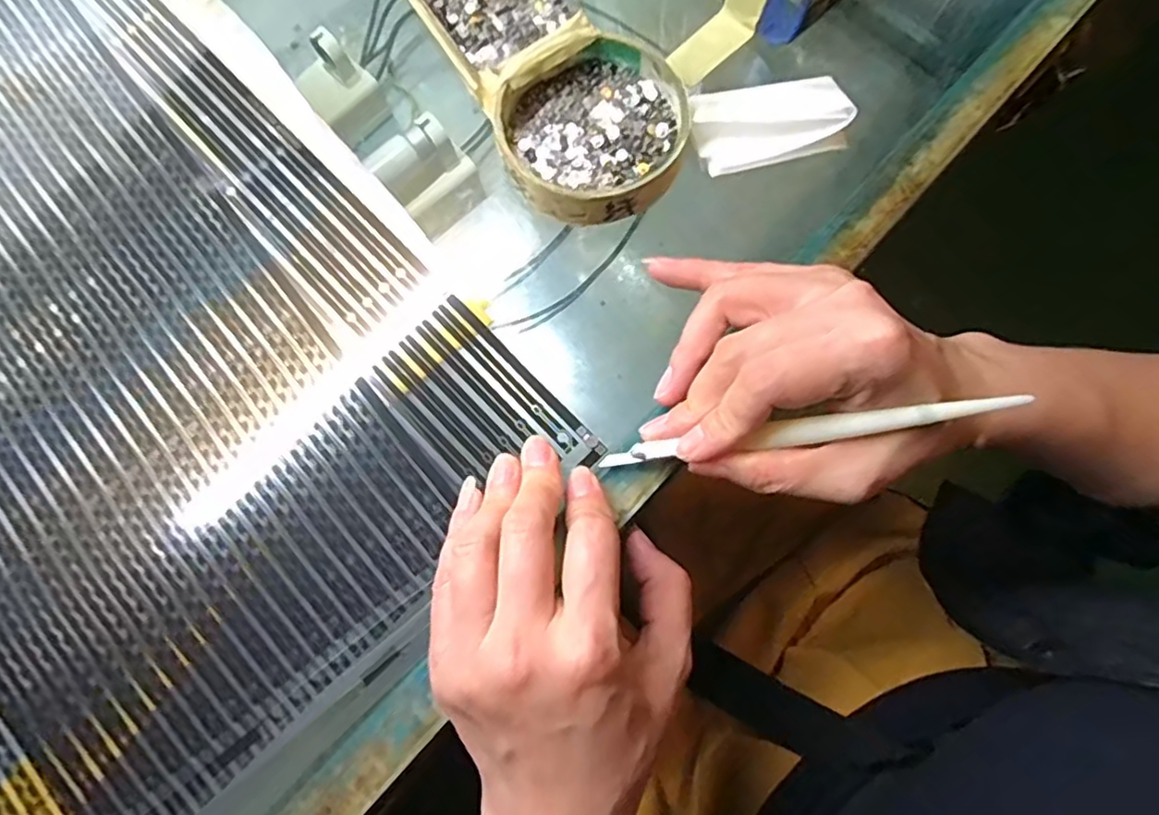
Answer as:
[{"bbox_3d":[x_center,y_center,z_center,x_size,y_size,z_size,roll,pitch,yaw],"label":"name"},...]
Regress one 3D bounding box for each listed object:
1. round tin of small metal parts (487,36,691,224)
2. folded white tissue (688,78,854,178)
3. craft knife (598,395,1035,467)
[{"bbox_3d":[0.007,-0.120,0.280,0.081,0.019,0.077,0,78,0],"label":"round tin of small metal parts"},{"bbox_3d":[0.083,-0.130,0.283,0.066,0.012,0.040,-16,78,-3],"label":"folded white tissue"},{"bbox_3d":[0.077,0.009,0.238,0.142,0.005,0.009,-10,77,18],"label":"craft knife"}]

